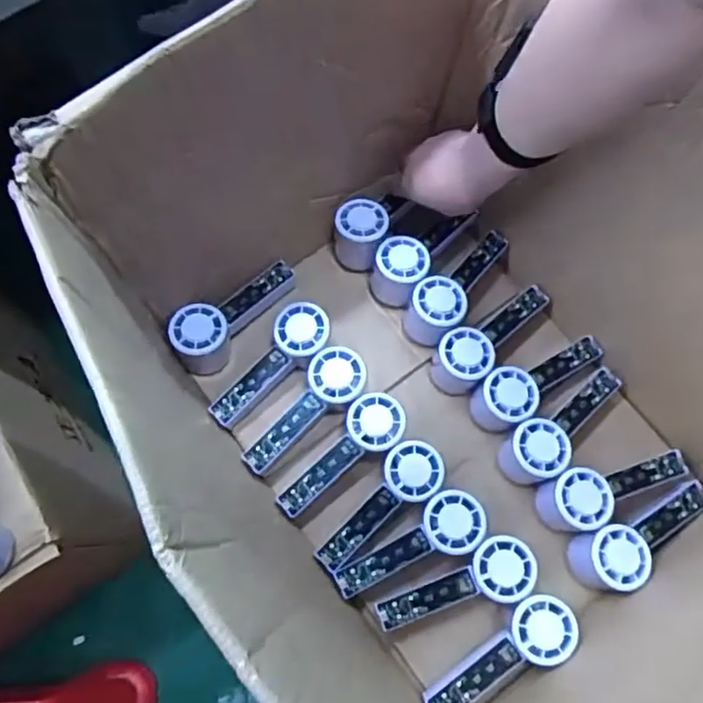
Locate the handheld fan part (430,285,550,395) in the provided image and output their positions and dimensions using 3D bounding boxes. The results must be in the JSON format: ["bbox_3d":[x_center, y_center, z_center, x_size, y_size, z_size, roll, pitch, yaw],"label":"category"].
[{"bbox_3d":[0.147,-0.025,0.648,0.058,0.056,0.150,41,76,10],"label":"handheld fan part"}]

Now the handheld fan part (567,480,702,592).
[{"bbox_3d":[0.286,0.174,0.589,0.151,0.056,0.052,-27,75,-10],"label":"handheld fan part"}]

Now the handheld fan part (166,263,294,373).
[{"bbox_3d":[-0.120,-0.038,0.643,0.145,0.059,0.054,-33,76,-11],"label":"handheld fan part"}]

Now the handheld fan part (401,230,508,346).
[{"bbox_3d":[0.113,-0.075,0.659,0.053,0.066,0.153,36,75,9],"label":"handheld fan part"}]

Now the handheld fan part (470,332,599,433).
[{"bbox_3d":[0.199,0.032,0.636,0.150,0.051,0.053,-22,74,-8],"label":"handheld fan part"}]

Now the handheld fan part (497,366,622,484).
[{"bbox_3d":[0.218,0.072,0.619,0.153,0.053,0.053,-37,77,-12],"label":"handheld fan part"}]

